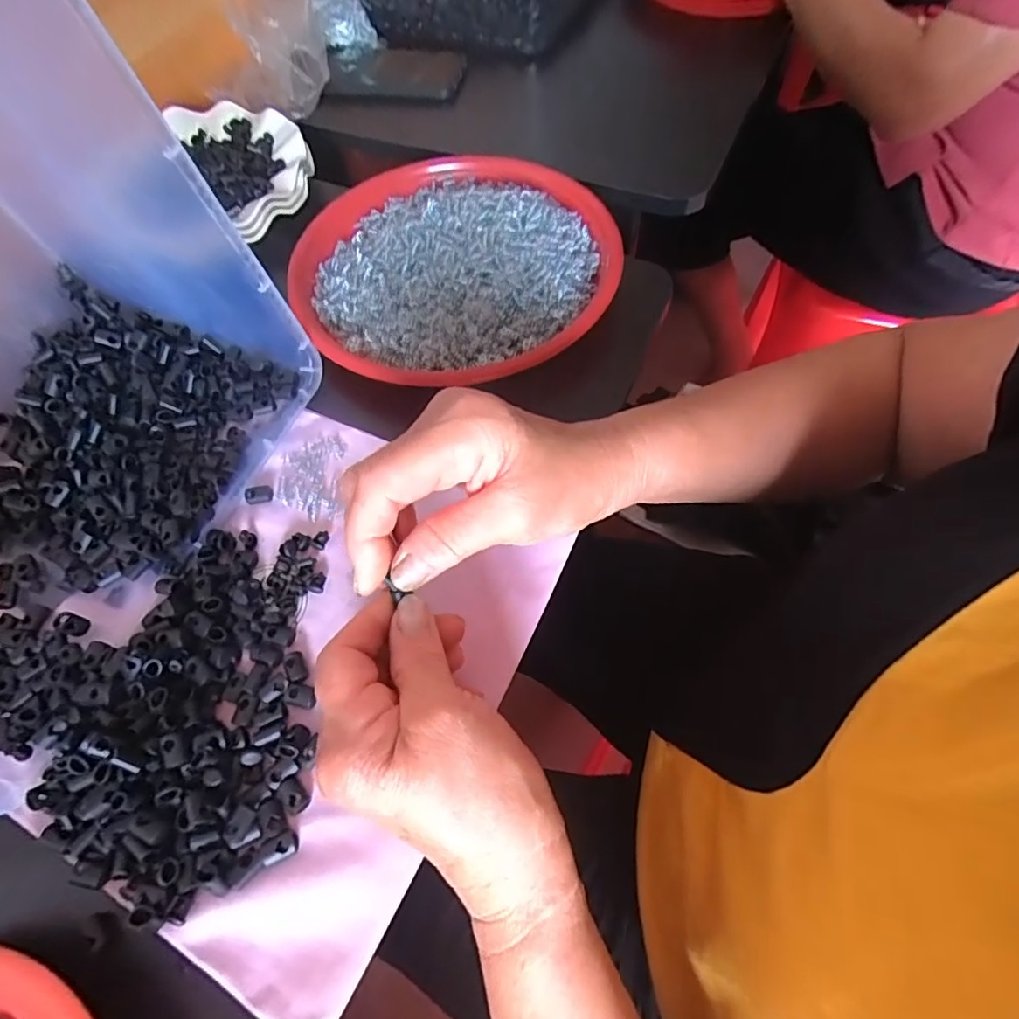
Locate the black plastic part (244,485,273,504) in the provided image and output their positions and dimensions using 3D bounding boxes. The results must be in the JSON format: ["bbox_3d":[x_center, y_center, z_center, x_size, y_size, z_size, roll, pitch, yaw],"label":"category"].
[{"bbox_3d":[-0.155,-0.010,0.348,0.016,0.004,0.011,-13,62,-3],"label":"black plastic part"}]

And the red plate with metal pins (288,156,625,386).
[{"bbox_3d":[-0.043,-0.182,0.417,0.224,0.024,0.231,-2,62,3],"label":"red plate with metal pins"}]

